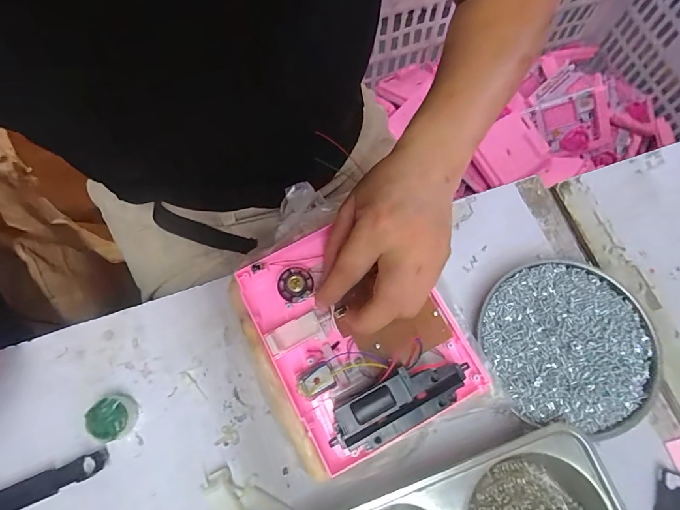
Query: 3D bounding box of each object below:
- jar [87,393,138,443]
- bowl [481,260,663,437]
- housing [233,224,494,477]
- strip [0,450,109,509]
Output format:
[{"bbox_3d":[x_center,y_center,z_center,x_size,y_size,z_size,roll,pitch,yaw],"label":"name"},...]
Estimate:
[{"bbox_3d":[-0.179,0.127,0.305,0.032,0.020,0.033,0,72,1],"label":"jar"},{"bbox_3d":[0.179,0.070,0.314,0.132,0.024,0.128,0,72,1],"label":"bowl"},{"bbox_3d":[0.011,0.053,0.288,0.128,0.037,0.160,-28,74,-8],"label":"housing"},{"bbox_3d":[-0.241,0.182,0.297,0.127,0.006,0.019,-22,68,-9],"label":"strip"}]

